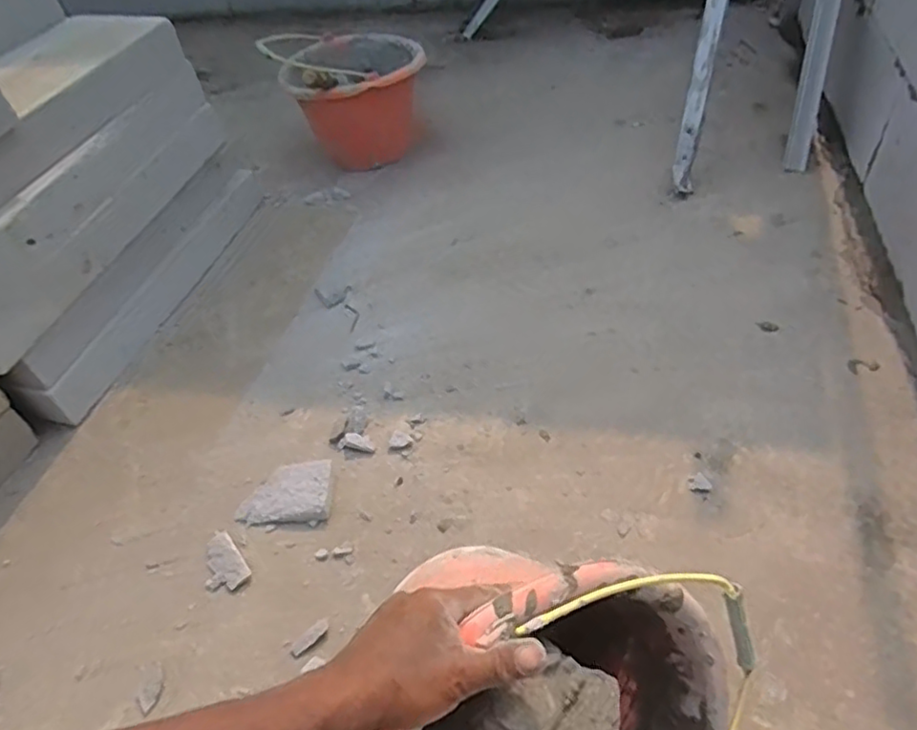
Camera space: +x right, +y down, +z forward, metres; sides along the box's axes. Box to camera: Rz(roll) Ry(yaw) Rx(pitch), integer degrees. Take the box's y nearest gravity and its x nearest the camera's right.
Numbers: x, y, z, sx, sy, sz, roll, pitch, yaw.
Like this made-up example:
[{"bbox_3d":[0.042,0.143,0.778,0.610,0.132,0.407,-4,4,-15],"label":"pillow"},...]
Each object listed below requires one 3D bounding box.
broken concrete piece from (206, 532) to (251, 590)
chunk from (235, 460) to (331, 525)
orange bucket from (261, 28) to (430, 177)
[{"bbox_3d":[-0.291,0.243,0.796,0.049,0.013,0.077,-34,52,-21],"label":"broken concrete piece"},{"bbox_3d":[-0.226,0.169,0.845,0.122,0.024,0.079,-9,48,0],"label":"chunk"},{"bbox_3d":[-0.209,-0.566,1.362,0.287,0.251,0.287,-4,48,4],"label":"orange bucket"}]

